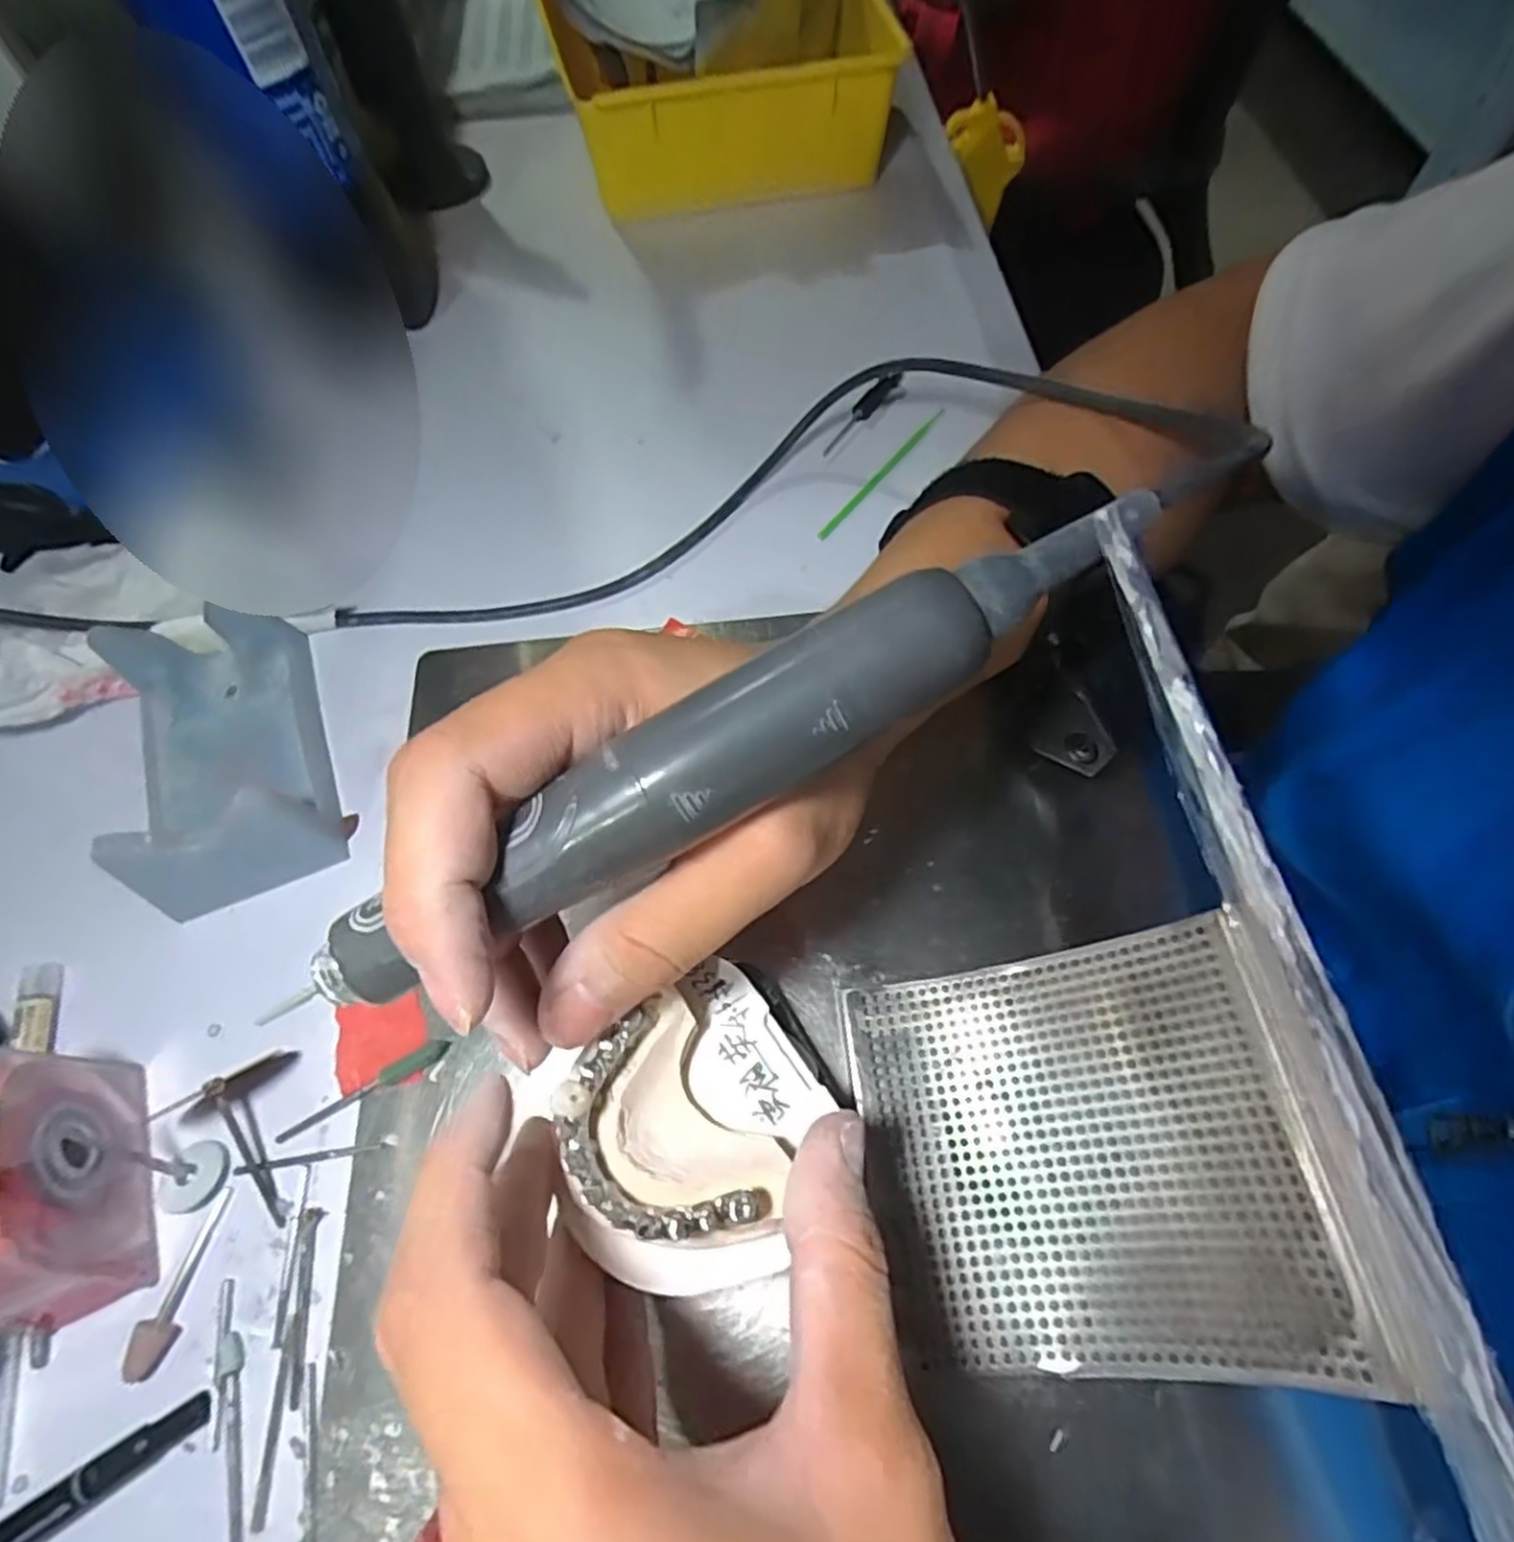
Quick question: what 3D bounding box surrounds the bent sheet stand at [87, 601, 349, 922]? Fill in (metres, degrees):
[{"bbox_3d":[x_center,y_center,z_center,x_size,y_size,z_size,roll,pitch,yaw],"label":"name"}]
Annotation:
[{"bbox_3d":[-0.193,-0.011,0.269,0.058,0.039,0.106,-21,65,-8],"label":"bent sheet stand"}]

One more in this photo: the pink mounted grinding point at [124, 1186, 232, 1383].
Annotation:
[{"bbox_3d":[-0.163,0.142,0.212,0.009,0.007,0.044,7,64,6],"label":"pink mounted grinding point"}]

